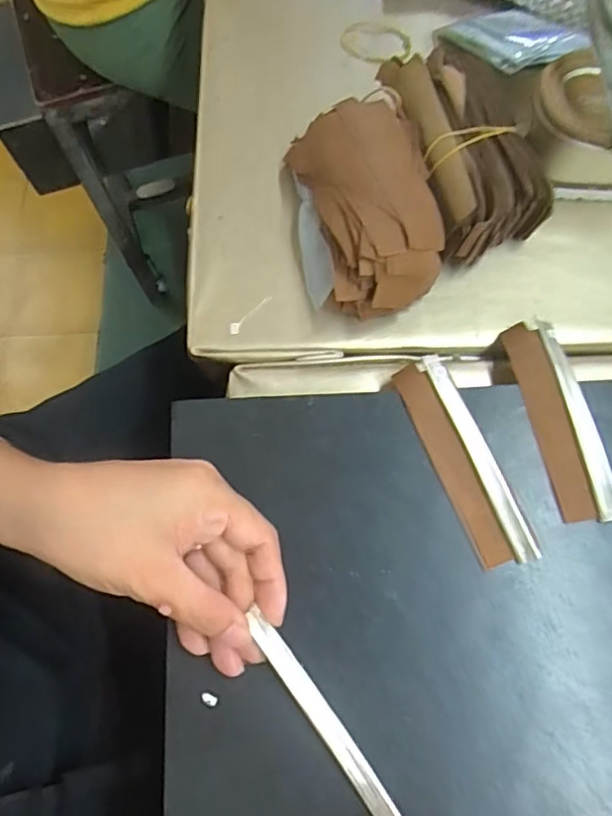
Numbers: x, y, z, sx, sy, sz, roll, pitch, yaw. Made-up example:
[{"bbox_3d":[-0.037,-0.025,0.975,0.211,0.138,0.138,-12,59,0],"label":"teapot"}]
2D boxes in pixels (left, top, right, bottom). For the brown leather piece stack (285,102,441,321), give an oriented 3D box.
[{"bbox_3d":[0.037,-0.127,0.353,0.073,0.059,0.139,-16,74,-2],"label":"brown leather piece stack"}]

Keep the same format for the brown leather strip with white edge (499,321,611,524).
[{"bbox_3d":[0.142,0.005,0.321,0.033,0.013,0.119,-15,70,3],"label":"brown leather strip with white edge"}]

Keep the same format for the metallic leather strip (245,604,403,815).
[{"bbox_3d":[0.009,0.146,0.266,0.012,0.010,0.116,-35,86,-8],"label":"metallic leather strip"}]

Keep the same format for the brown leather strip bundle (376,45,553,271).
[{"bbox_3d":[0.103,-0.162,0.366,0.076,0.049,0.137,-14,74,-2],"label":"brown leather strip bundle"}]

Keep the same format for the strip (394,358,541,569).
[{"bbox_3d":[0.085,0.027,0.309,0.032,0.004,0.119,-24,75,-5],"label":"strip"}]

